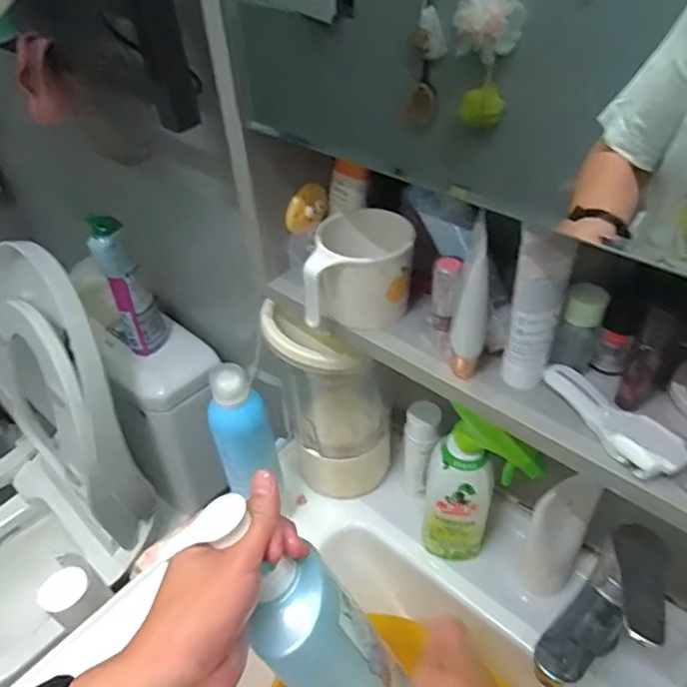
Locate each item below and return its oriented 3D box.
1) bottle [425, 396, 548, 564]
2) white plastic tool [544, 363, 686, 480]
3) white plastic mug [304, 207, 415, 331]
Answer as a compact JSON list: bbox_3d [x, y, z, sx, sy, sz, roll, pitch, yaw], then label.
[{"bbox_3d":[0.127,0.151,0.559,0.107,0.209,0.045,23,49,27],"label":"bottle"},{"bbox_3d":[0.173,0.047,0.366,0.033,0.014,0.099,-24,46,-20],"label":"white plastic tool"},{"bbox_3d":[0.014,-0.058,0.453,0.082,0.070,0.090,8,44,13],"label":"white plastic mug"}]

